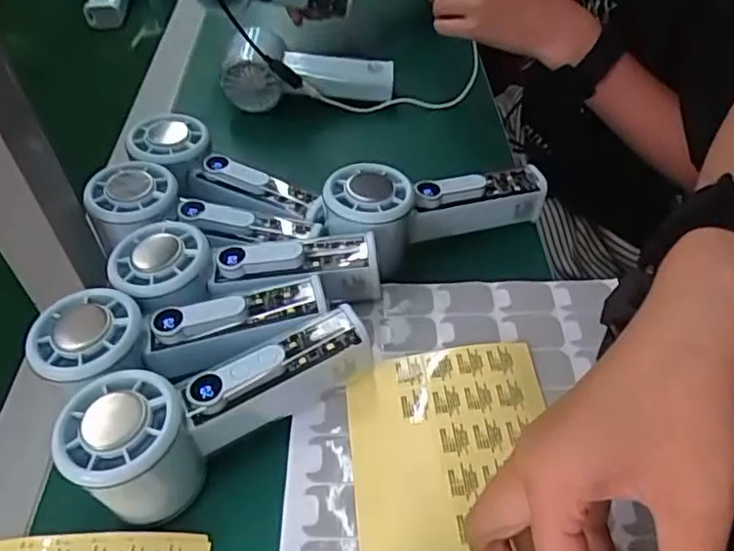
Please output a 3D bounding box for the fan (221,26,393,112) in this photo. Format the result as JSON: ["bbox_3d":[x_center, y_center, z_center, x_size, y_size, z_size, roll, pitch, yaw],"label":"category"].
[{"bbox_3d":[-0.054,-0.194,0.569,0.153,0.049,0.064,-4,47,1],"label":"fan"}]

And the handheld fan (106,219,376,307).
[{"bbox_3d":[-0.070,-0.002,0.366,0.152,0.041,0.057,-4,47,0],"label":"handheld fan"}]

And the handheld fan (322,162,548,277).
[{"bbox_3d":[0.049,-0.041,0.417,0.153,0.048,0.061,-7,45,-21],"label":"handheld fan"}]

